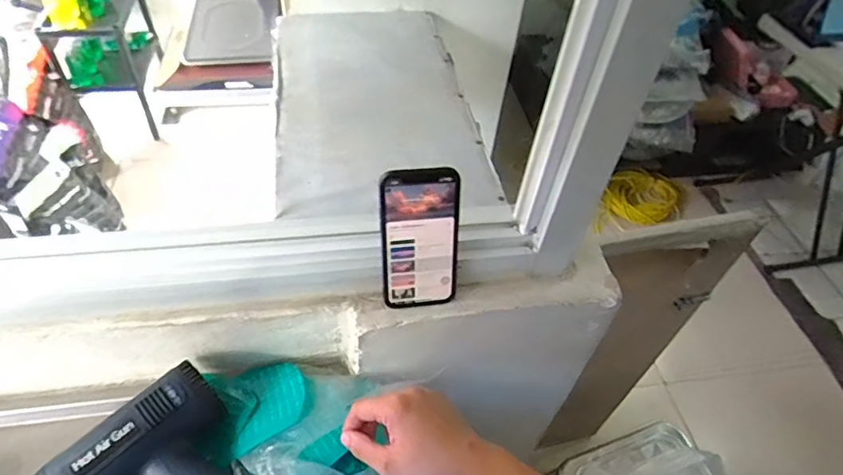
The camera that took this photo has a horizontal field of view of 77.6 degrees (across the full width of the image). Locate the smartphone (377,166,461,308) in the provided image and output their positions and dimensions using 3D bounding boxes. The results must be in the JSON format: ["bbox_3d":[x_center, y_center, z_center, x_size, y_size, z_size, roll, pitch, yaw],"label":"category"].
[{"bbox_3d":[-0.001,0.004,0.516,0.079,0.152,0.008,-6,30,-6],"label":"smartphone"}]

